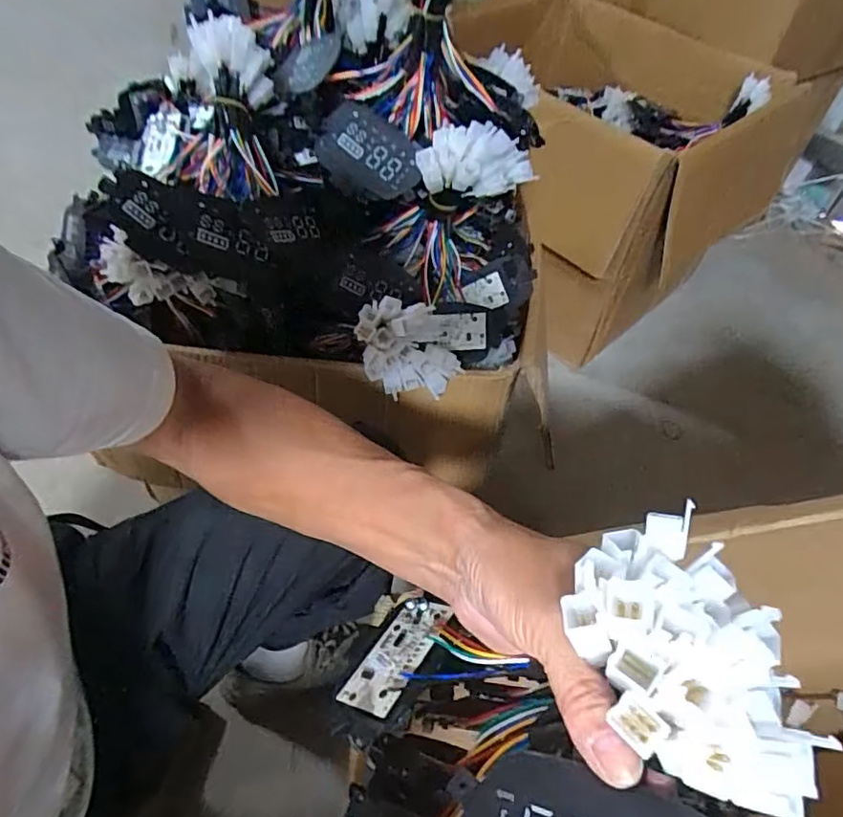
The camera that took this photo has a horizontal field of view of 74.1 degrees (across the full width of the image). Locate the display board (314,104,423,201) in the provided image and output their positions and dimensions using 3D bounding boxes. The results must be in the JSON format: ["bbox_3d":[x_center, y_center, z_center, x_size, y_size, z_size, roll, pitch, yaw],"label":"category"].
[{"bbox_3d":[-0.051,-0.253,0.562,0.109,0.071,0.023,34,22,4],"label":"display board"}]

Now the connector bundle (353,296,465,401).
[{"bbox_3d":[-0.013,-0.058,0.544,0.095,0.073,0.065,-11,54,-11],"label":"connector bundle"}]

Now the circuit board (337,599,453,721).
[{"bbox_3d":[-0.015,0.151,0.345,0.043,0.005,0.079,1,30,42],"label":"circuit board"}]

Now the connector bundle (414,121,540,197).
[{"bbox_3d":[0.053,-0.244,0.549,0.112,0.056,0.063,-27,59,-22],"label":"connector bundle"}]

